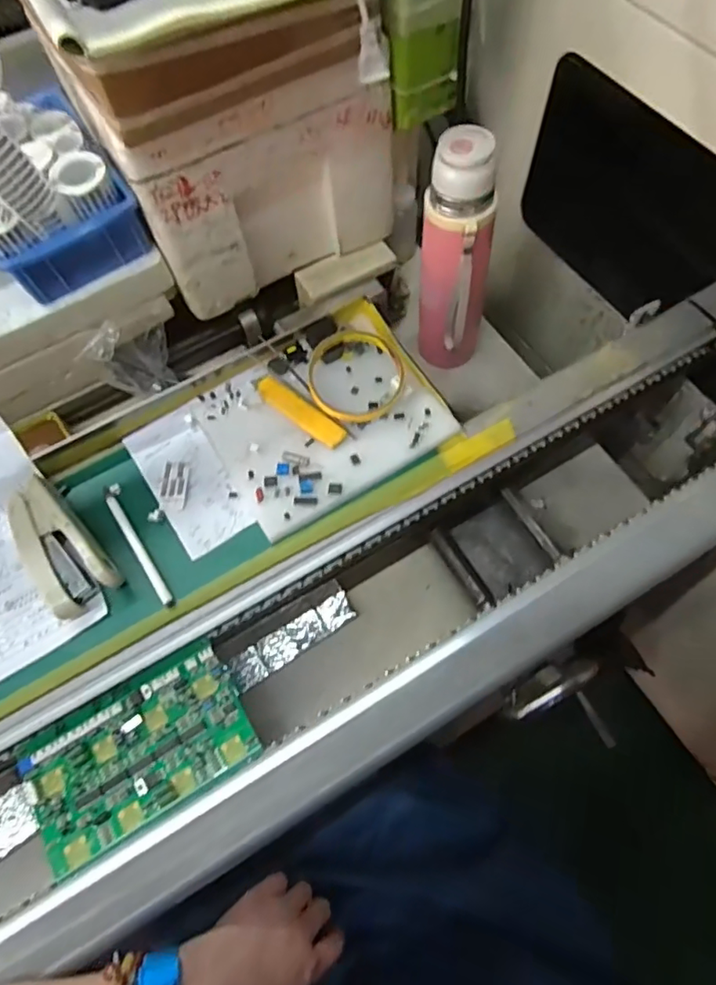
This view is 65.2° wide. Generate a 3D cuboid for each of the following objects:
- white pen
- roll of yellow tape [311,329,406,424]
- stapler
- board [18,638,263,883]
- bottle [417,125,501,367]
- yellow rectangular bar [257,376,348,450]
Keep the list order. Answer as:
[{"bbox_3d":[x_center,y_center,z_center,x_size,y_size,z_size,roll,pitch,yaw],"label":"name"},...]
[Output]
[{"bbox_3d":[-0.179,0.044,0.455,0.008,0.011,0.117,-33,69,-11],"label":"white pen"},{"bbox_3d":[0.000,-0.105,0.495,0.084,0.018,0.086,5,67,5],"label":"roll of yellow tape"},{"bbox_3d":[-0.241,0.044,0.448,0.053,0.032,0.111,-39,71,-13],"label":"stapler"},{"bbox_3d":[-0.159,0.187,0.408,0.154,0.008,0.093,-29,69,-10],"label":"board"},{"bbox_3d":[0.094,-0.218,0.545,0.069,0.229,0.063,6,67,5],"label":"bottle"},{"bbox_3d":[-0.054,-0.073,0.494,0.101,0.008,0.021,36,73,16],"label":"yellow rectangular bar"}]

